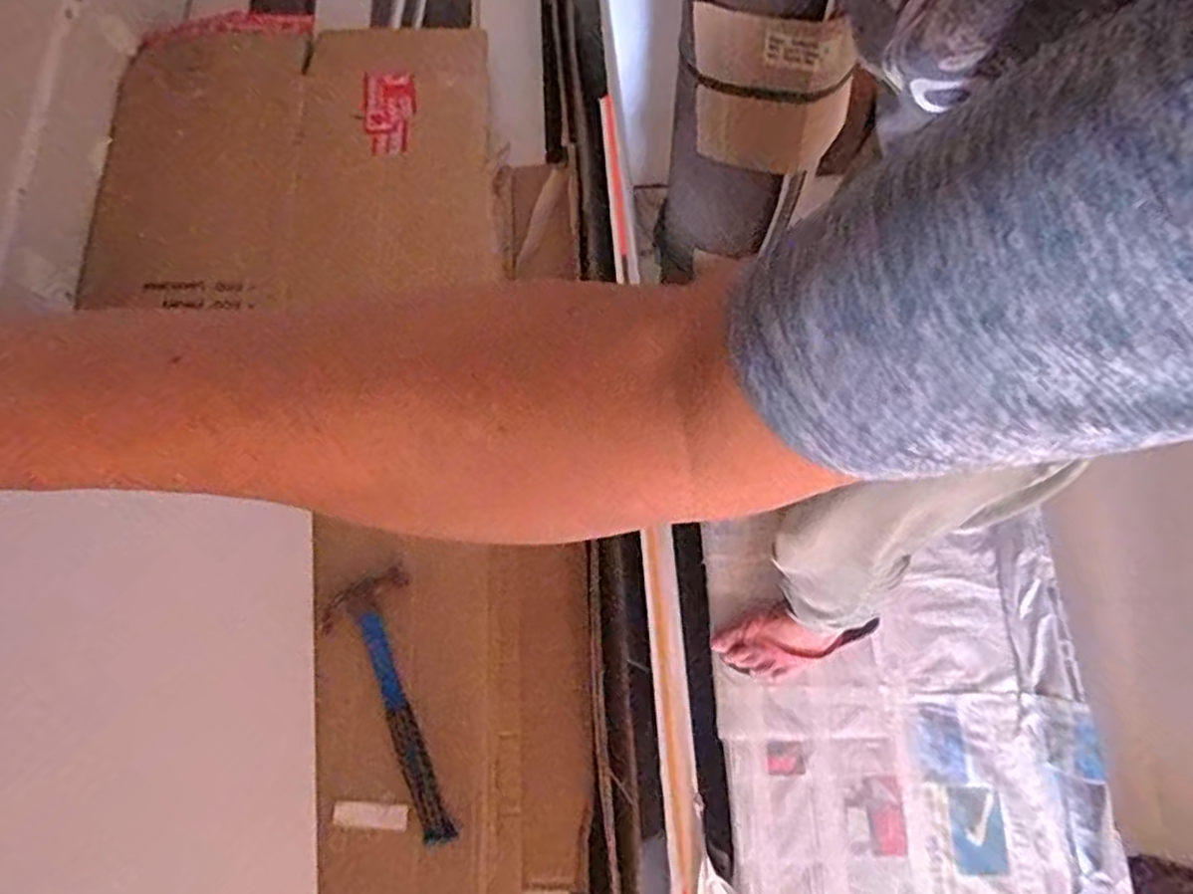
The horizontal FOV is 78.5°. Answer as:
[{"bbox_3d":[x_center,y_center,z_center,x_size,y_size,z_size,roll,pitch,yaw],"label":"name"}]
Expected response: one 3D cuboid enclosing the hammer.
[{"bbox_3d":[-0.215,0.271,0.769,0.087,0.026,0.283,-21,71,-6],"label":"hammer"}]

